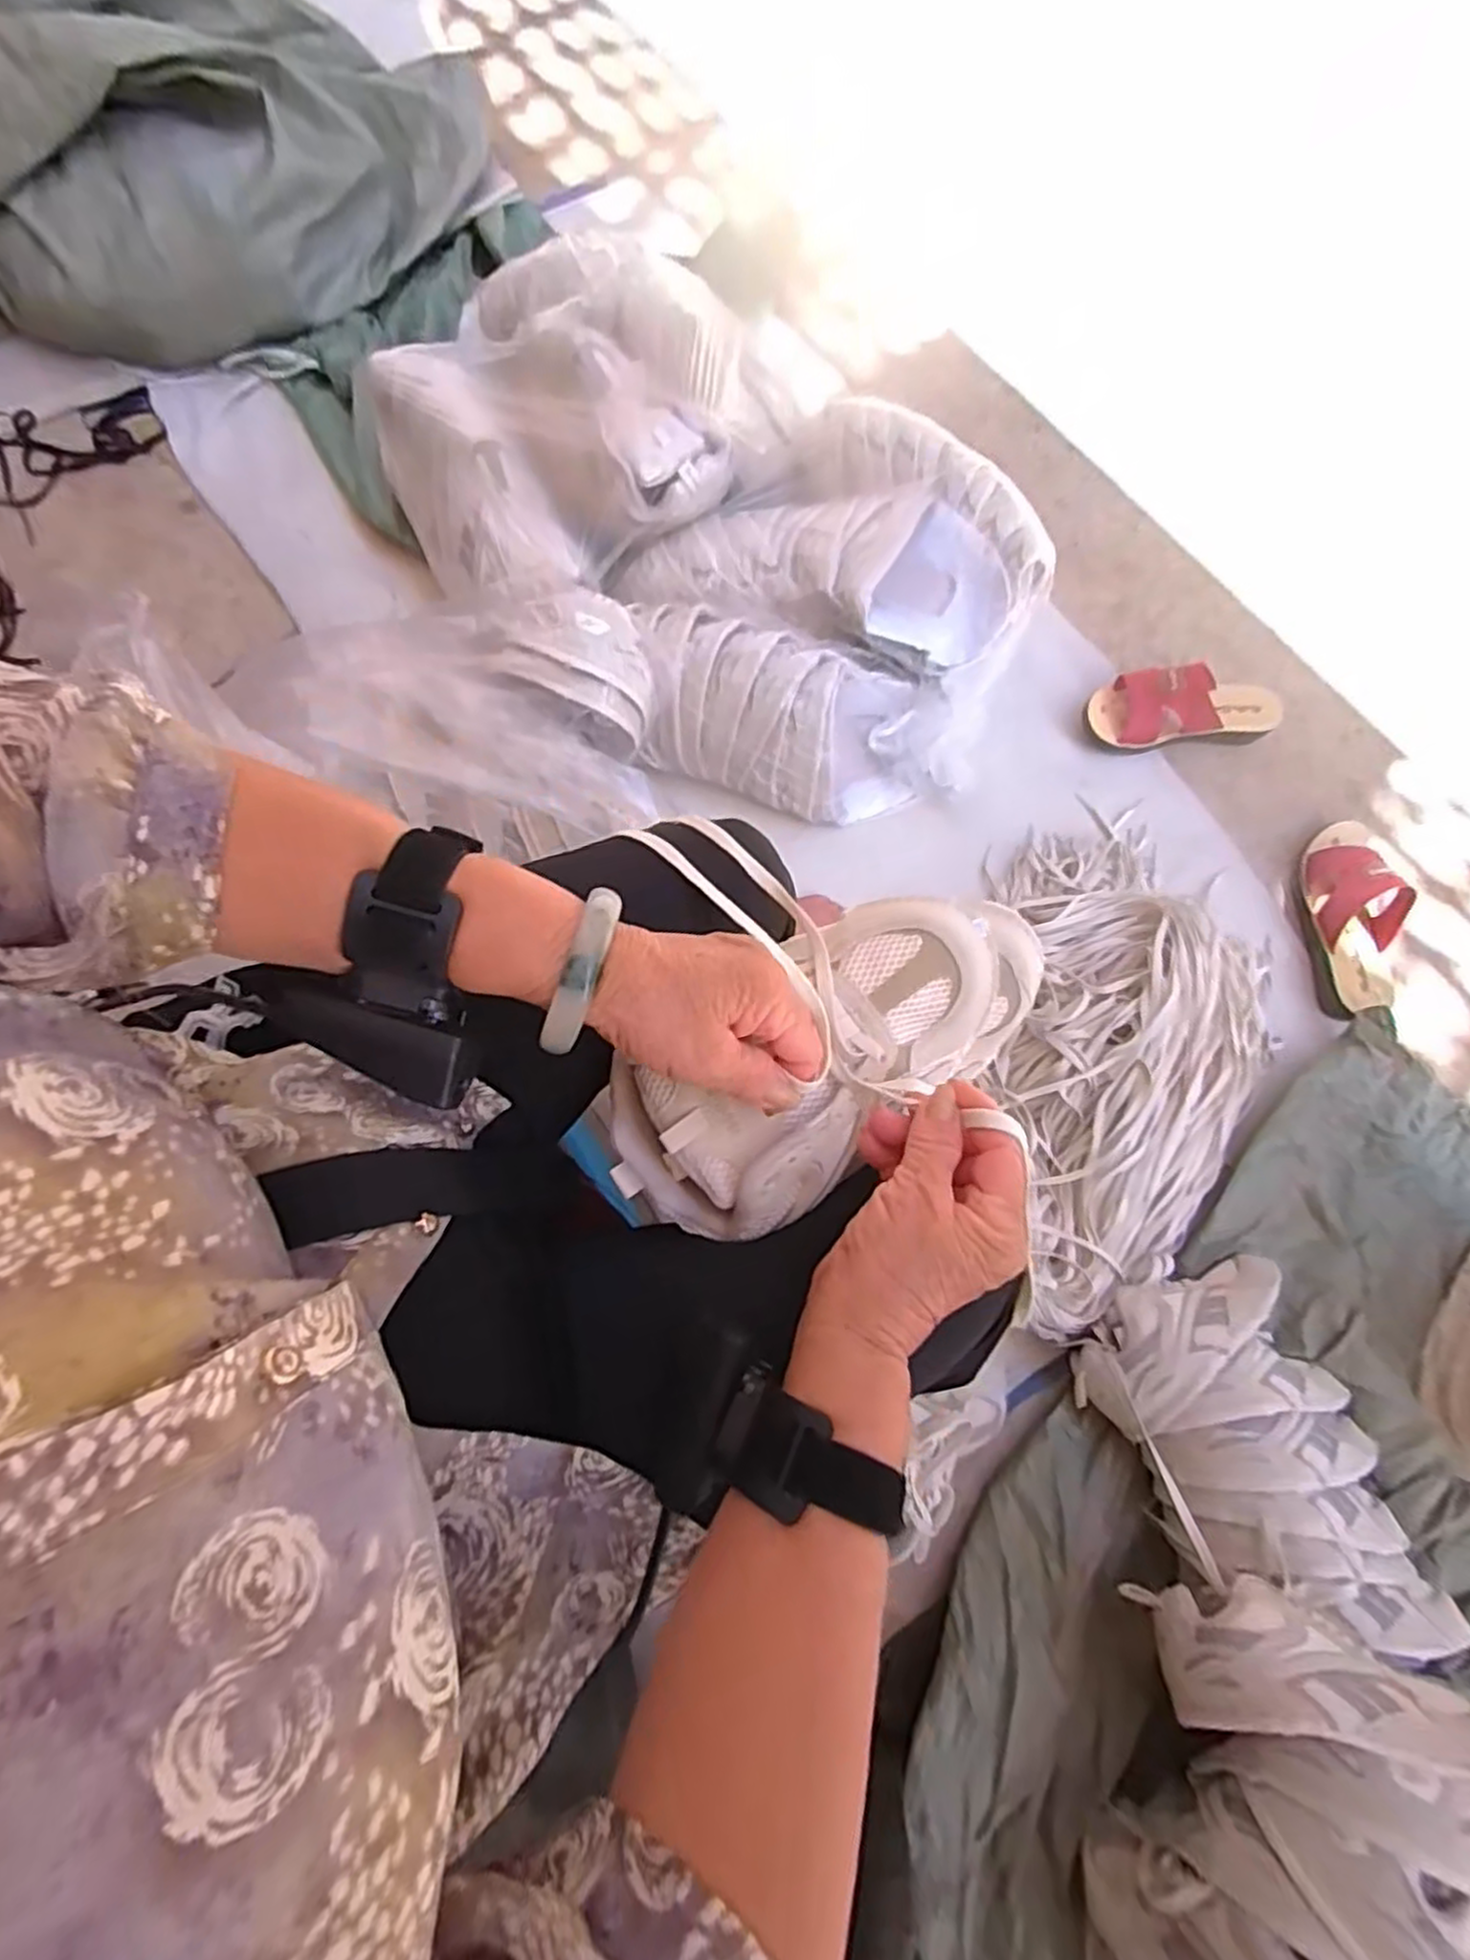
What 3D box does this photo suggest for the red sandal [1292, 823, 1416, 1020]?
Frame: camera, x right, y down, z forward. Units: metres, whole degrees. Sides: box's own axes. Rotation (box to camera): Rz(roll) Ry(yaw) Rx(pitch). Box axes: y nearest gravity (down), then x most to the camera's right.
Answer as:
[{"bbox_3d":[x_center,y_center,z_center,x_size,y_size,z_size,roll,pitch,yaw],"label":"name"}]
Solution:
[{"bbox_3d":[0.676,-0.071,0.823,0.083,0.069,0.222,-2,79,1],"label":"red sandal"}]

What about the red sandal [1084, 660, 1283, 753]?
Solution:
[{"bbox_3d":[0.522,-0.320,0.876,0.226,0.069,0.086,-8,79,0],"label":"red sandal"}]

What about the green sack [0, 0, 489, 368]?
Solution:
[{"bbox_3d":[-0.729,-0.995,0.899,0.811,0.241,0.391,-6,79,0],"label":"green sack"}]

